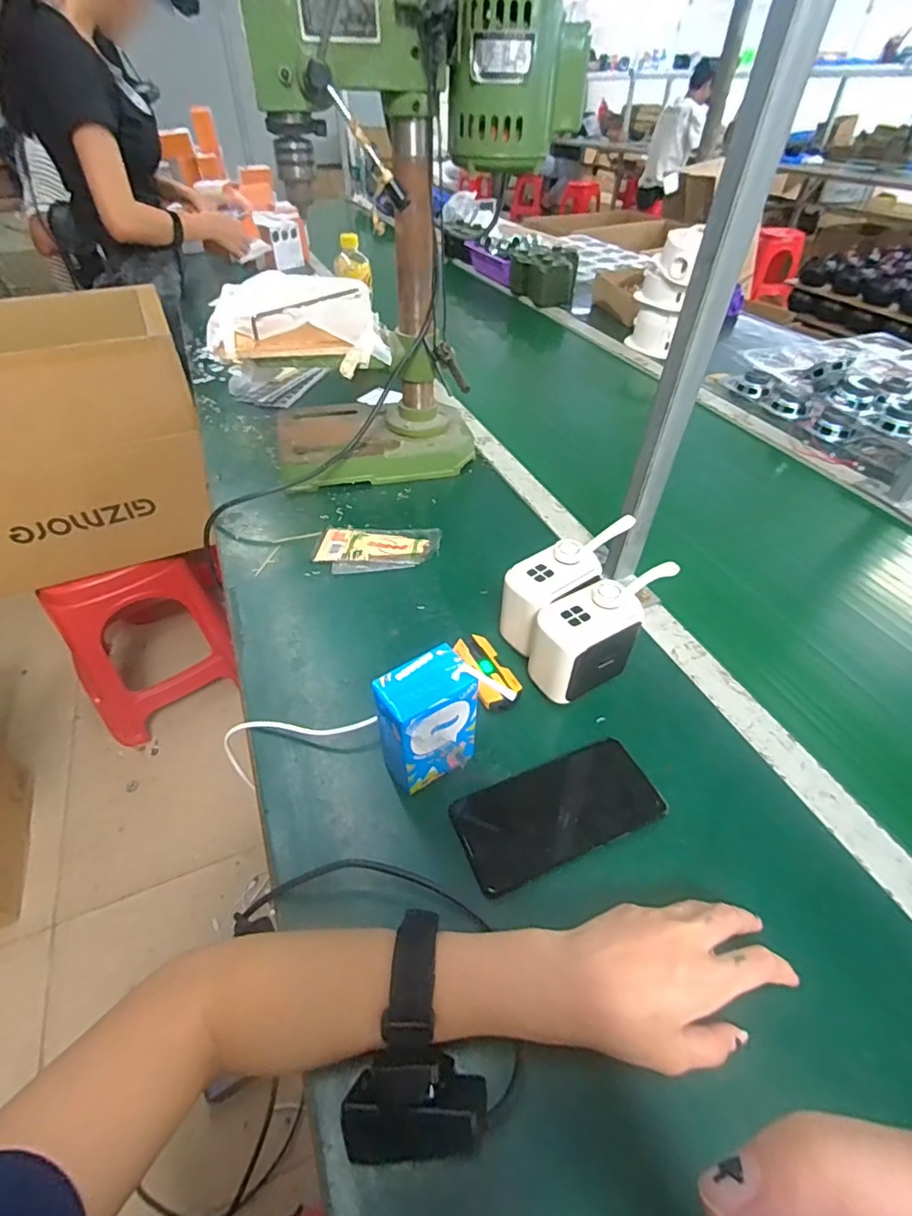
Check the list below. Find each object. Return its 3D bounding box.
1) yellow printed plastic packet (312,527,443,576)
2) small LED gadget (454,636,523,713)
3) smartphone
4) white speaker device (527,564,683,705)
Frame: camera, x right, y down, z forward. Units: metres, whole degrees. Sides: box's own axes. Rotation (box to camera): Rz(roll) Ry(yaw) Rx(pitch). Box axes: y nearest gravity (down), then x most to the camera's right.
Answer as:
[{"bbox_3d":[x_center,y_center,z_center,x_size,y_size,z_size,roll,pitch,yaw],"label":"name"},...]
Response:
[{"bbox_3d":[-0.093,-0.073,0.634,0.145,0.011,0.086,-1,45,-2],"label":"yellow printed plastic packet"},{"bbox_3d":[0.029,0.058,0.490,0.039,0.018,0.077,-17,47,-16],"label":"small LED gadget"},{"bbox_3d":[0.078,0.152,0.405,0.153,0.008,0.075,-17,47,-16],"label":"smartphone"},{"bbox_3d":[0.133,0.022,0.475,0.139,0.097,0.052,-22,48,-22],"label":"white speaker device"}]

